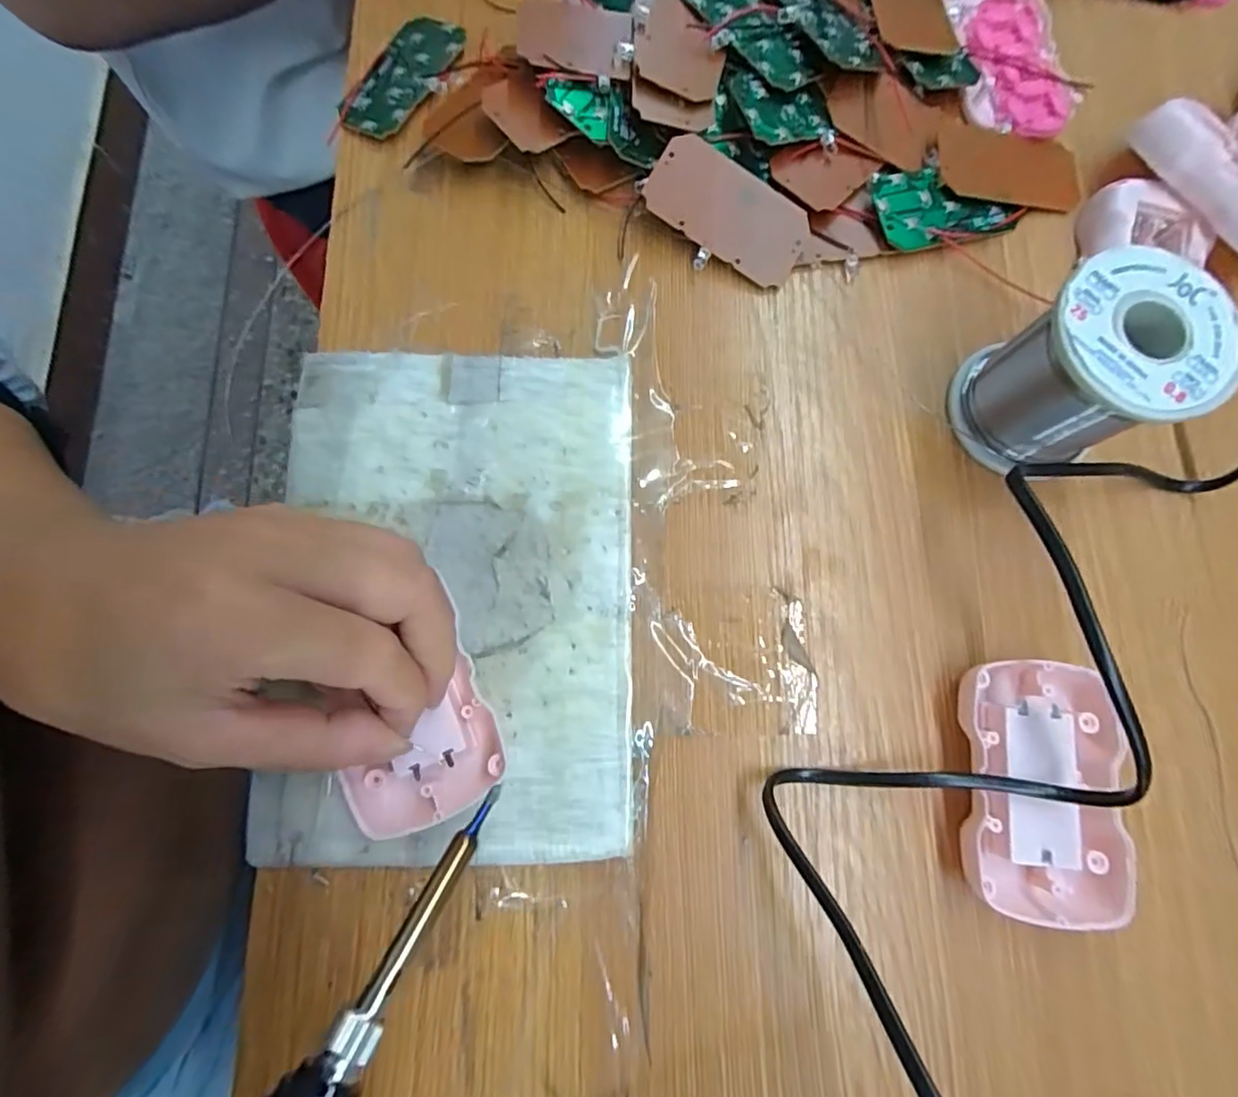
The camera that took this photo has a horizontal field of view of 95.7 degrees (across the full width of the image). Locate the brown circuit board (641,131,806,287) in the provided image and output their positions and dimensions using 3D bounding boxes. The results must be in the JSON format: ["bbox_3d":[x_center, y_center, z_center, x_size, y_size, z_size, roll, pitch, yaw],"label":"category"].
[{"bbox_3d":[0.049,-0.150,0.251,0.073,0.005,0.038,35,95,-3],"label":"brown circuit board"}]

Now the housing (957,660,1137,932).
[{"bbox_3d":[0.155,0.088,0.208,0.054,0.023,0.089,9,79,0],"label":"housing"}]

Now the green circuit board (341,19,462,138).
[{"bbox_3d":[-0.104,-0.230,0.271,0.035,0.008,0.072,32,80,5],"label":"green circuit board"}]

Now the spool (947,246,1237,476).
[{"bbox_3d":[0.175,-0.066,0.216,0.061,0.066,0.058,0,79,-1],"label":"spool"}]

